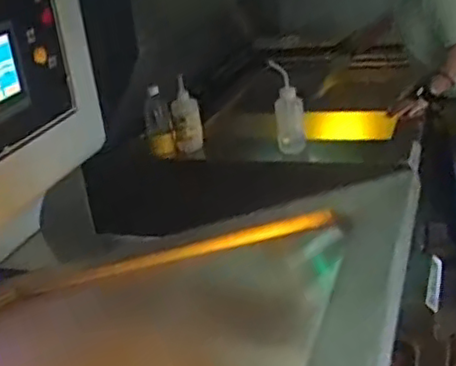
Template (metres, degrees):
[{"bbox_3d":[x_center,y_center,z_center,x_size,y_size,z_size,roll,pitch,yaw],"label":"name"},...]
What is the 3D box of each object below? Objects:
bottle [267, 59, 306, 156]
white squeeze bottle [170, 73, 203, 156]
[{"bbox_3d":[0.171,-0.190,1.860,0.083,0.243,0.074,-5,24,5],"label":"bottle"},{"bbox_3d":[-0.120,-0.183,1.965,0.082,0.215,0.075,-9,24,-4],"label":"white squeeze bottle"}]

